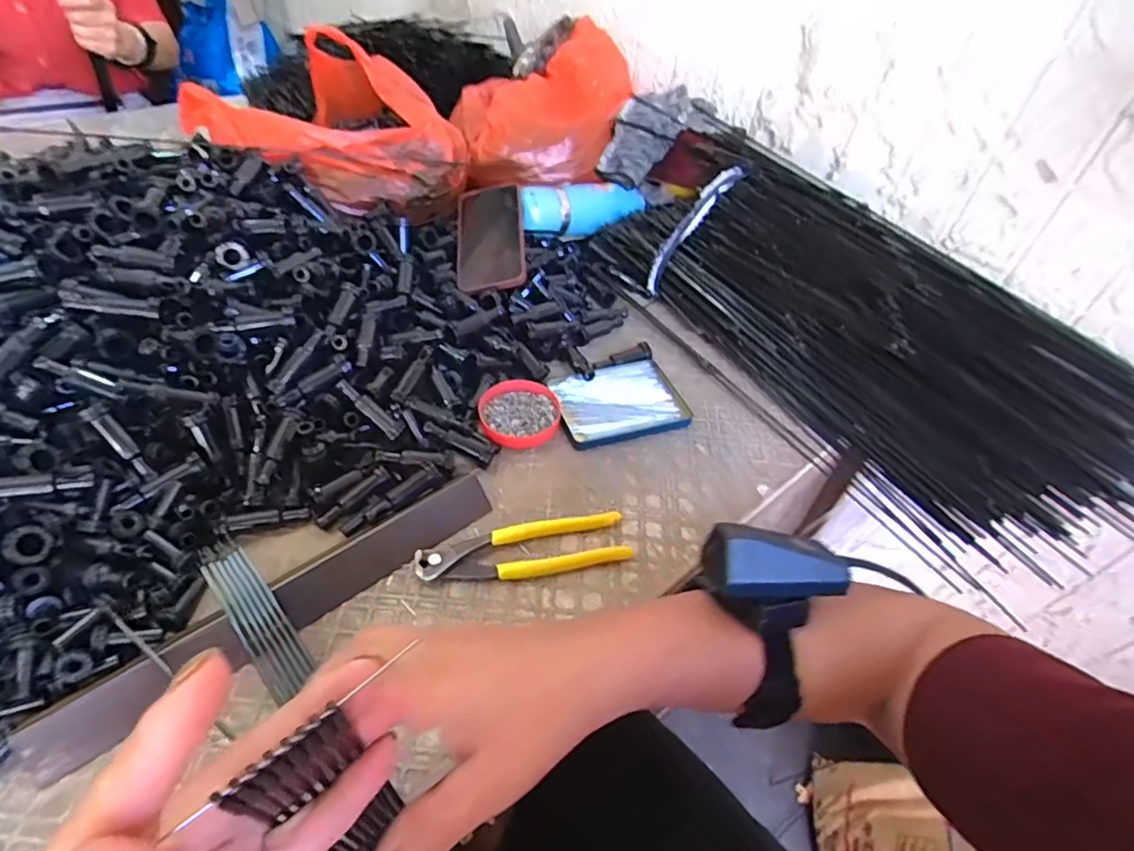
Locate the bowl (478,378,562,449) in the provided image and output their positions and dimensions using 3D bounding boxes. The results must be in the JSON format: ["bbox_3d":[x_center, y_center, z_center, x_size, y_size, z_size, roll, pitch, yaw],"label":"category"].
[{"bbox_3d":[-0.044,-0.012,0.558,0.074,0.016,0.077,3,46,-4],"label":"bowl"}]

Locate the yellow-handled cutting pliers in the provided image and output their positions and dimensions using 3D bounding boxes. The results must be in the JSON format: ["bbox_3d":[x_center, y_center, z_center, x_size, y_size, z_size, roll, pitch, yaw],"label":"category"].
[{"bbox_3d":[-0.032,0.099,0.455,0.164,0.012,0.043,-9,47,-15],"label":"yellow-handled cutting pliers"}]

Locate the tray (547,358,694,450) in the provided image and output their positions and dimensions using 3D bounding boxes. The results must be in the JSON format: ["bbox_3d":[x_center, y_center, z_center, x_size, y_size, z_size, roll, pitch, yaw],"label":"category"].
[{"bbox_3d":[0.051,-0.028,0.586,0.128,0.010,0.102,-11,48,-17],"label":"tray"}]

